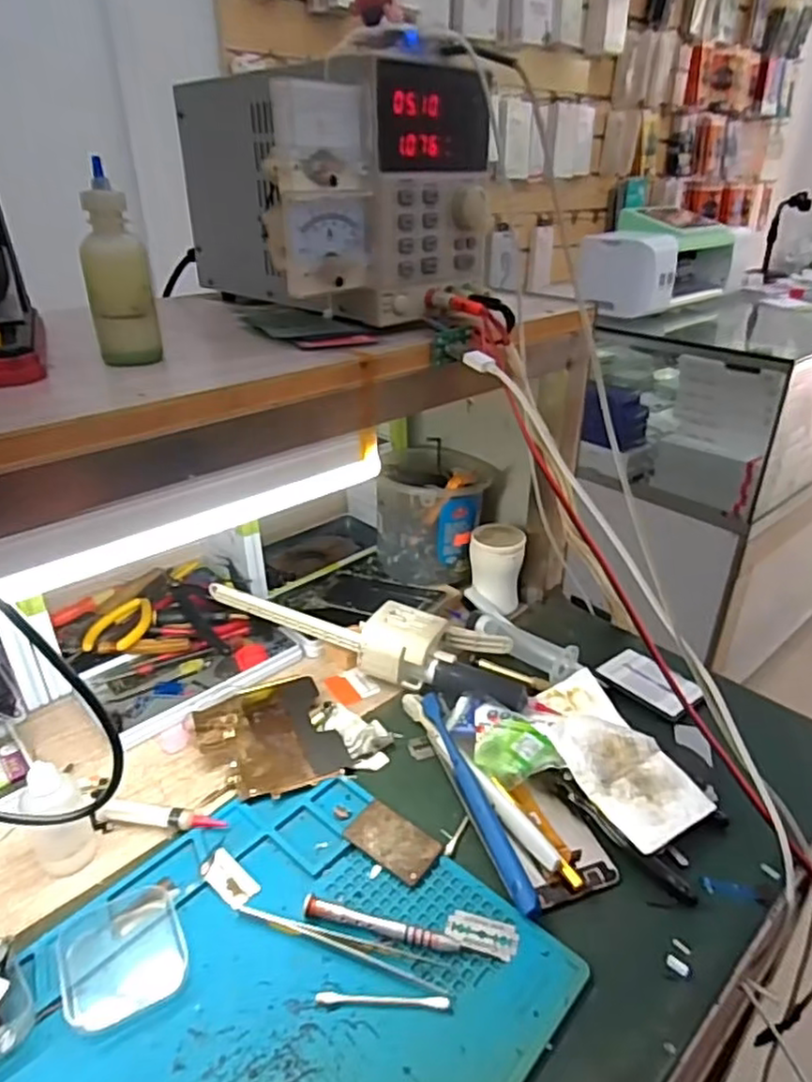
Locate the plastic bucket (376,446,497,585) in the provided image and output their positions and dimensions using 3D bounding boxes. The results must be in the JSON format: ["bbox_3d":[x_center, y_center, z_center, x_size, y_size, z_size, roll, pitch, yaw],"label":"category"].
[{"bbox_3d":[0.029,-0.030,0.727,0.114,0.115,0.107,0,28,0],"label":"plastic bucket"}]

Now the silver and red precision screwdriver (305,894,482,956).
[{"bbox_3d":[-0.009,0.226,0.397,0.104,0.012,0.013,6,29,12],"label":"silver and red precision screwdriver"}]

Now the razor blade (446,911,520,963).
[{"bbox_3d":[0.045,0.233,0.400,0.041,0.004,0.025,6,24,8],"label":"razor blade"}]

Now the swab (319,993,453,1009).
[{"bbox_3d":[-0.013,0.249,0.365,0.071,0.004,0.006,1,29,2],"label":"swab"}]

